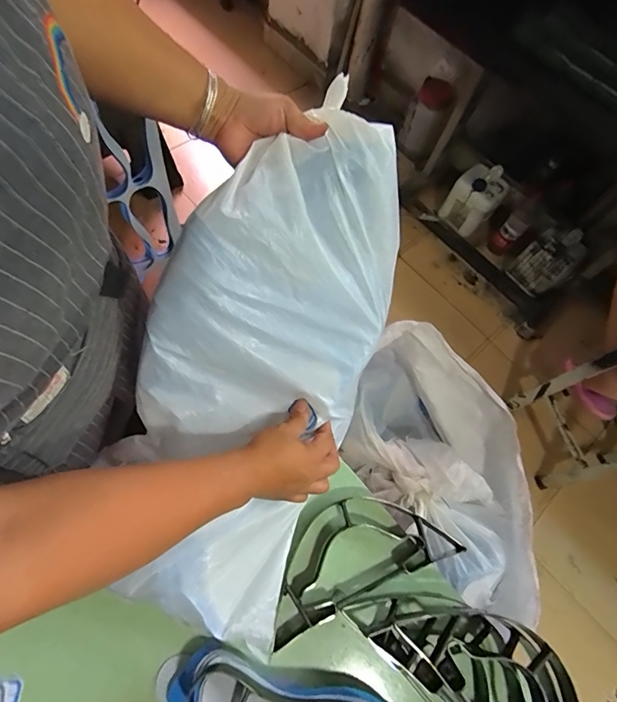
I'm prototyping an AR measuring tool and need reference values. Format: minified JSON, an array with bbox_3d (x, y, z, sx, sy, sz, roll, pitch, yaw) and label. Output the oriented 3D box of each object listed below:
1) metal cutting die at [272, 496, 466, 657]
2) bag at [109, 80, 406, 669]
[{"bbox_3d":[0.062,0.268,0.565,0.279,0.029,0.125,-19,58,-15],"label":"metal cutting die"},{"bbox_3d":[-0.061,0.024,0.473,0.227,0.140,0.600,18,95,10],"label":"bag"}]

